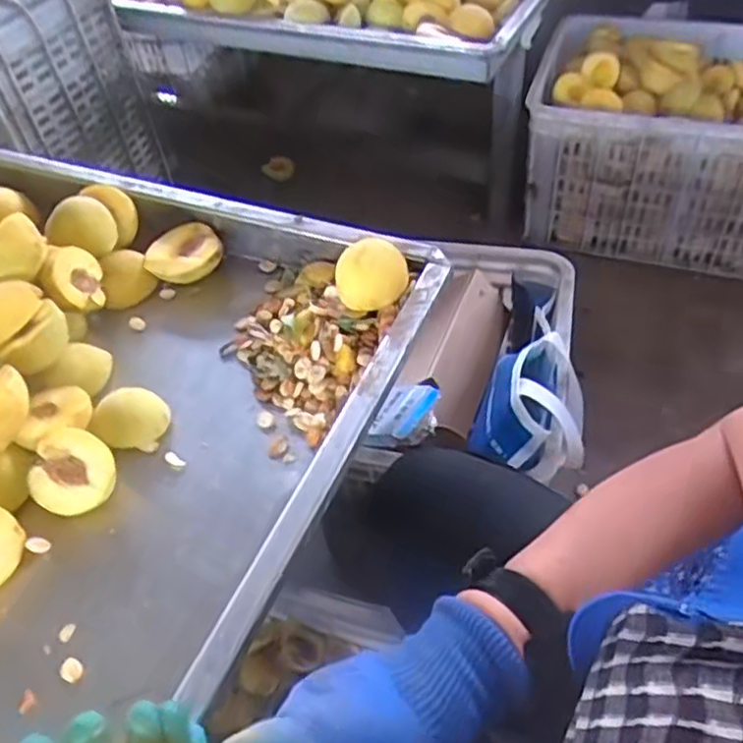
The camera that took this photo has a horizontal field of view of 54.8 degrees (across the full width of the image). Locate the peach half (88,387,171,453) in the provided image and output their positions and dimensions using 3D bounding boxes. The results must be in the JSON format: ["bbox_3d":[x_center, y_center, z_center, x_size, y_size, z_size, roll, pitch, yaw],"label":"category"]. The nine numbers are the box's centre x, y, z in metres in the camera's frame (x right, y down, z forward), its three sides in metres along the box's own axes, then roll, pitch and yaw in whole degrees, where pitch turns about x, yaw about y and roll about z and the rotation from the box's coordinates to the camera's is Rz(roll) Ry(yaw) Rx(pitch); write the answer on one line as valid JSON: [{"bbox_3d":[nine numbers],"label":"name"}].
[{"bbox_3d":[-0.201,0.038,0.603,0.056,0.025,0.053,-2,48,3],"label":"peach half"}]

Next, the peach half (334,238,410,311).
[{"bbox_3d":[-0.001,-0.089,0.644,0.061,0.028,0.066,-2,48,3],"label":"peach half"}]

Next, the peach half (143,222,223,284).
[{"bbox_3d":[-0.192,-0.121,0.728,0.076,0.026,0.063,-16,49,-10],"label":"peach half"}]

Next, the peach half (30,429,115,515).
[{"bbox_3d":[-0.233,0.078,0.557,0.057,0.029,0.061,29,75,-9],"label":"peach half"}]

